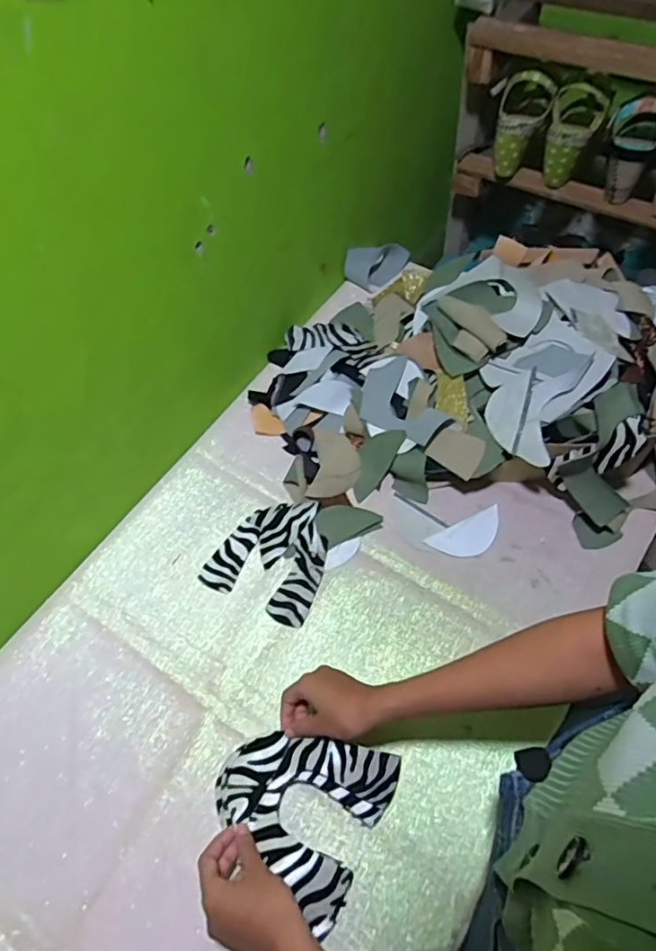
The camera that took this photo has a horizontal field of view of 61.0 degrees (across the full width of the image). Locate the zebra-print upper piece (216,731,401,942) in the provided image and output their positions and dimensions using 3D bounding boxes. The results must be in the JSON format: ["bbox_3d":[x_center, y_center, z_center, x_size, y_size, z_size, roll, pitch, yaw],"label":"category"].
[{"bbox_3d":[-0.029,0.330,0.569,0.166,0.046,0.152,24,63,17],"label":"zebra-print upper piece"}]

